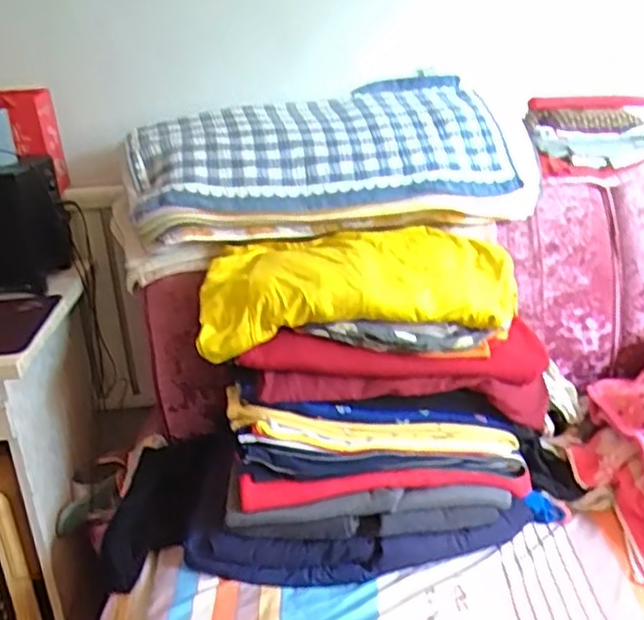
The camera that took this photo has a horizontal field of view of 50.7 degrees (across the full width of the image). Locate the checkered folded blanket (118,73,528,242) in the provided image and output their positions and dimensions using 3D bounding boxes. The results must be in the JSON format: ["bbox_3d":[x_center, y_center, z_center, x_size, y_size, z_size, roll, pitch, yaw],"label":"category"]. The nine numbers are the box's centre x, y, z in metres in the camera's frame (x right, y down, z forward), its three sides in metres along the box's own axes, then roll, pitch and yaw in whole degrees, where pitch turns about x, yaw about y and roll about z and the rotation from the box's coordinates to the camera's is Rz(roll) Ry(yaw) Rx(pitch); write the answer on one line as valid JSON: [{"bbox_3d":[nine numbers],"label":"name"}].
[{"bbox_3d":[-0.008,-0.289,1.293,0.702,0.197,0.374,-6,22,-6],"label":"checkered folded blanket"}]

